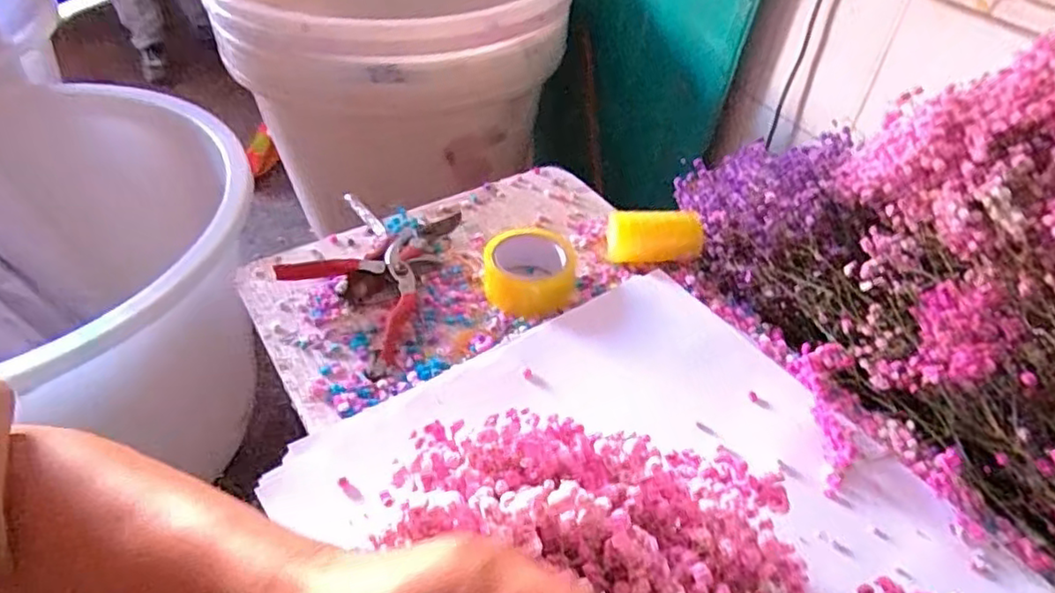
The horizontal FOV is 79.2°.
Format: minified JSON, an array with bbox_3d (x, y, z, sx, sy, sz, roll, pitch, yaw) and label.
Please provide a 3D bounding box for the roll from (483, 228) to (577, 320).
[{"bbox_3d":[0.003,-0.027,0.725,0.100,0.055,0.108,2,44,-2],"label":"roll"}]

